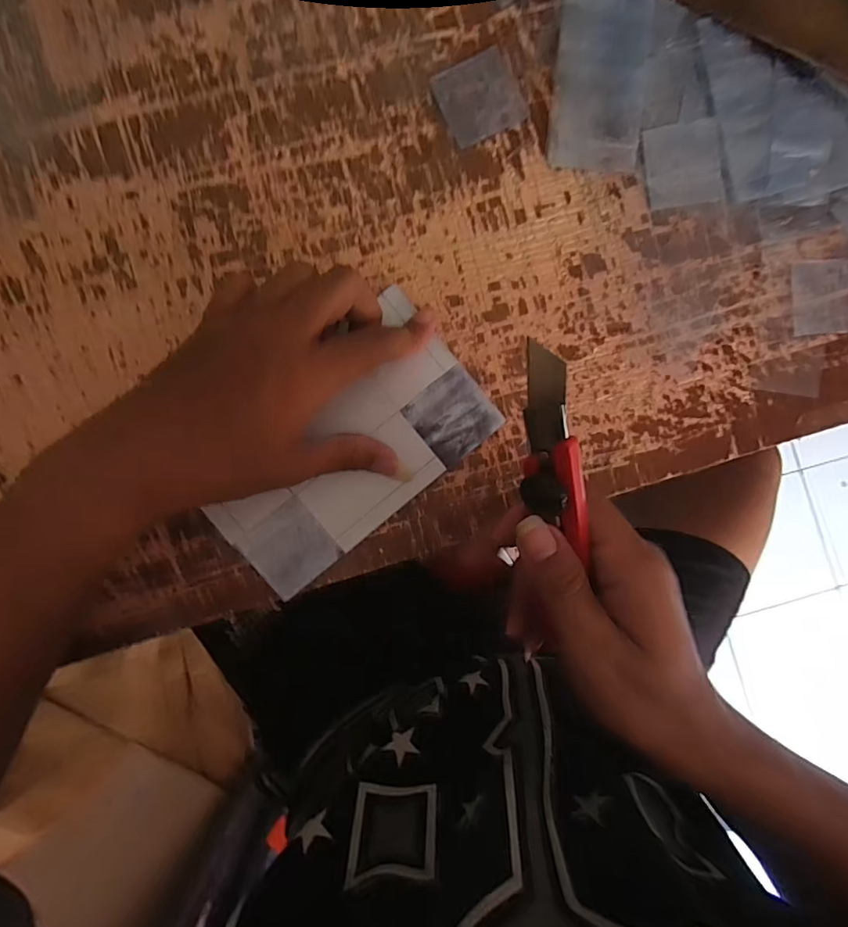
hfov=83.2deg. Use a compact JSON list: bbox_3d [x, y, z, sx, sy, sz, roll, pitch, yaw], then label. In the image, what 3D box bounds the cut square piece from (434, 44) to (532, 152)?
[{"bbox_3d":[0.034,-0.223,0.288,0.049,0.004,0.048,-26,91,-1],"label":"cut square piece"}]

